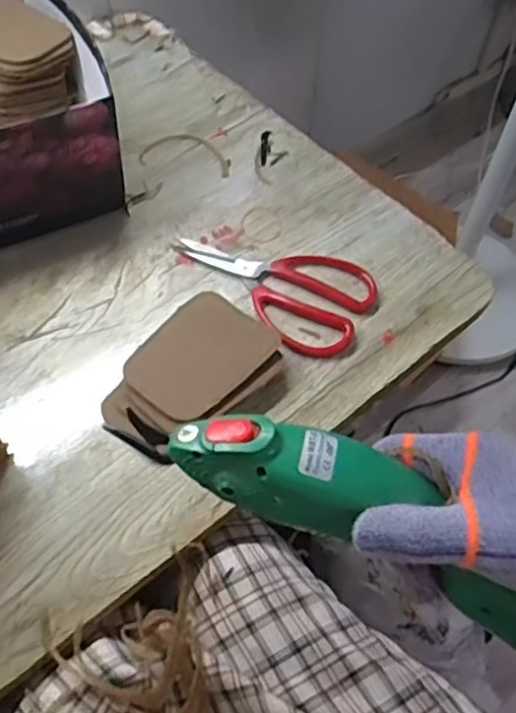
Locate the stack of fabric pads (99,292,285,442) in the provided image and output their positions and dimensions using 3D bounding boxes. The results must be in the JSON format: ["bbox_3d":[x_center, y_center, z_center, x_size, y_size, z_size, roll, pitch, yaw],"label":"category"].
[{"bbox_3d":[-0.053,0.011,0.525,0.094,0.025,0.134,39,62,22],"label":"stack of fabric pads"}]

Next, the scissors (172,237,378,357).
[{"bbox_3d":[0.020,-0.074,0.600,0.107,0.009,0.182,-38,65,-25],"label":"scissors"}]

